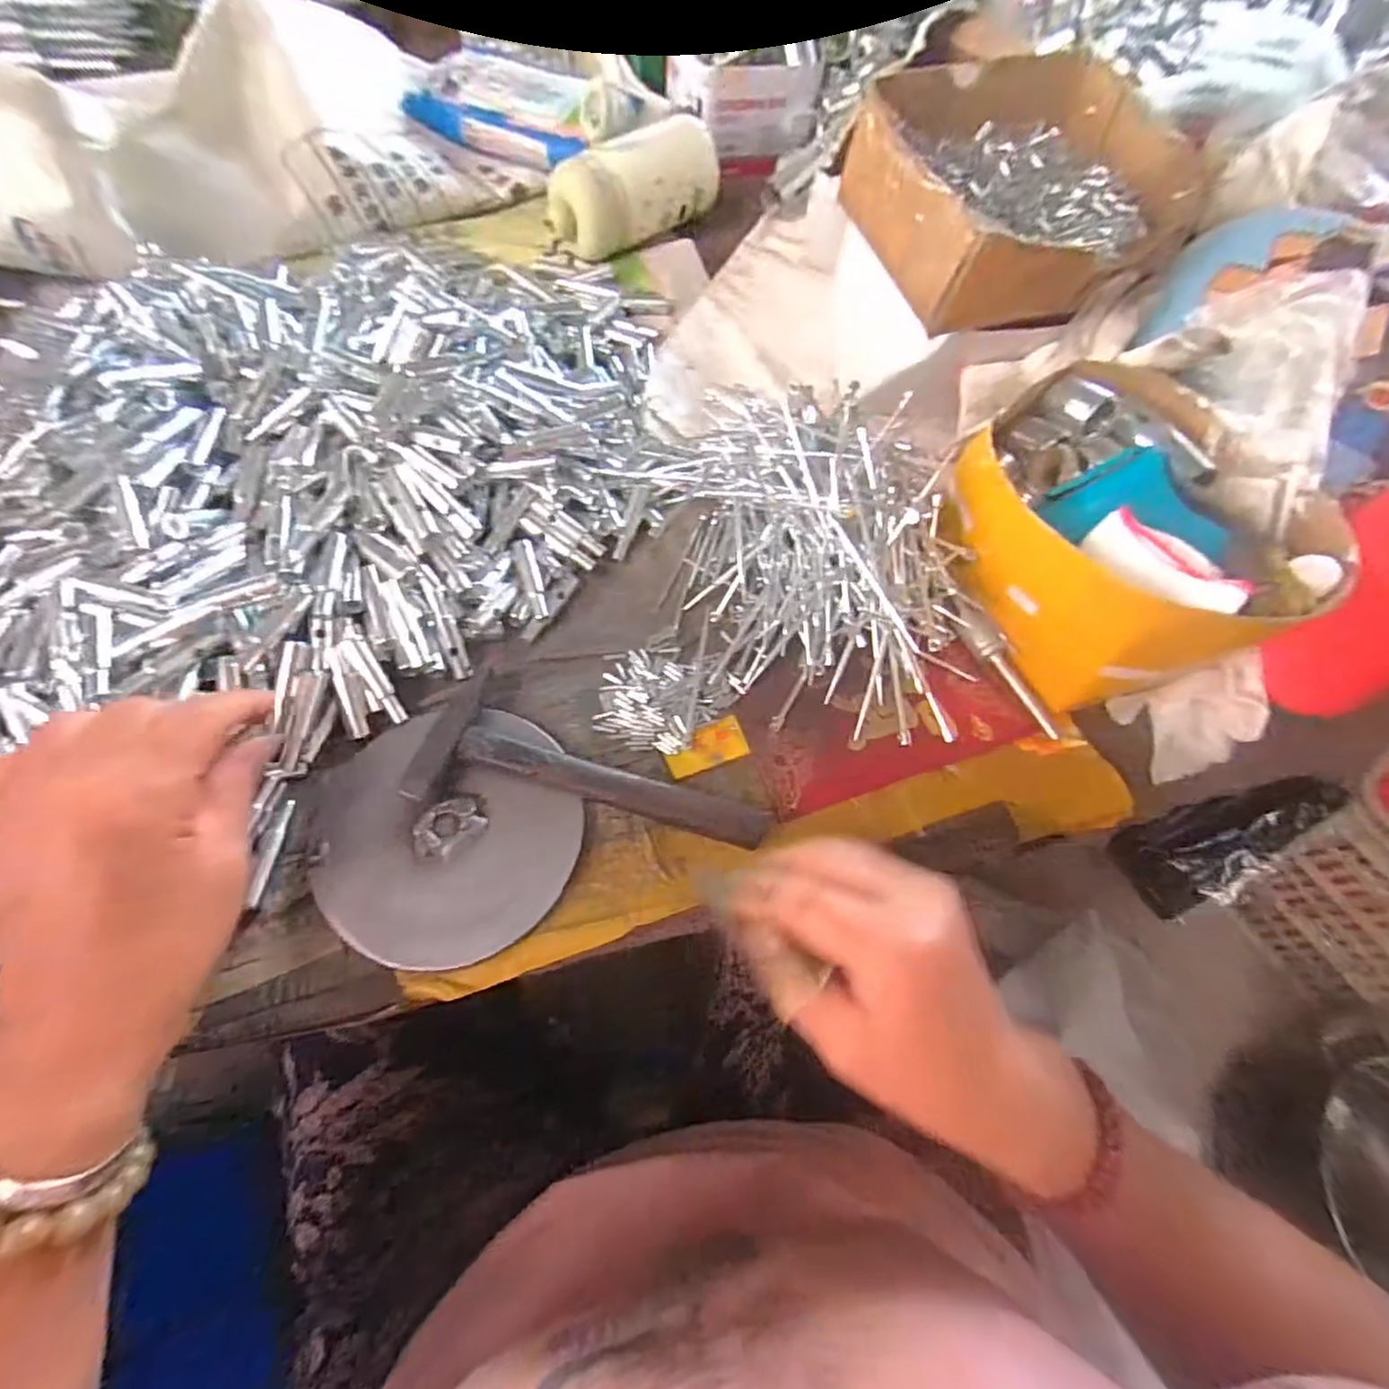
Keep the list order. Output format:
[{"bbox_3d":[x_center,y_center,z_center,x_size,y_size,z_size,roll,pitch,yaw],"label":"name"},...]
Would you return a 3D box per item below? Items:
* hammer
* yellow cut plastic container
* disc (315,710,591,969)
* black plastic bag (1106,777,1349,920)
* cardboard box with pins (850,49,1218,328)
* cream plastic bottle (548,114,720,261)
[{"bbox_3d":[-0.050,0.036,0.319,0.172,0.023,0.068,10,65,0],"label":"hammer"},{"bbox_3d":[0.235,-0.090,0.355,0.139,0.088,0.179,-27,70,-14],"label":"yellow cut plastic container"},{"bbox_3d":[-0.121,0.065,0.305,0.119,0.016,0.124,2,66,-4],"label":"disc"},{"bbox_3d":[0.623,0.169,0.728,0.218,0.069,0.114,-31,65,13],"label":"black plastic bag"},{"bbox_3d":[0.197,-0.312,0.385,0.176,0.053,0.180,-13,67,-10],"label":"cardboard box with pins"},{"bbox_3d":[-0.051,-0.415,0.513,0.063,0.070,0.148,43,70,14],"label":"cream plastic bottle"}]

